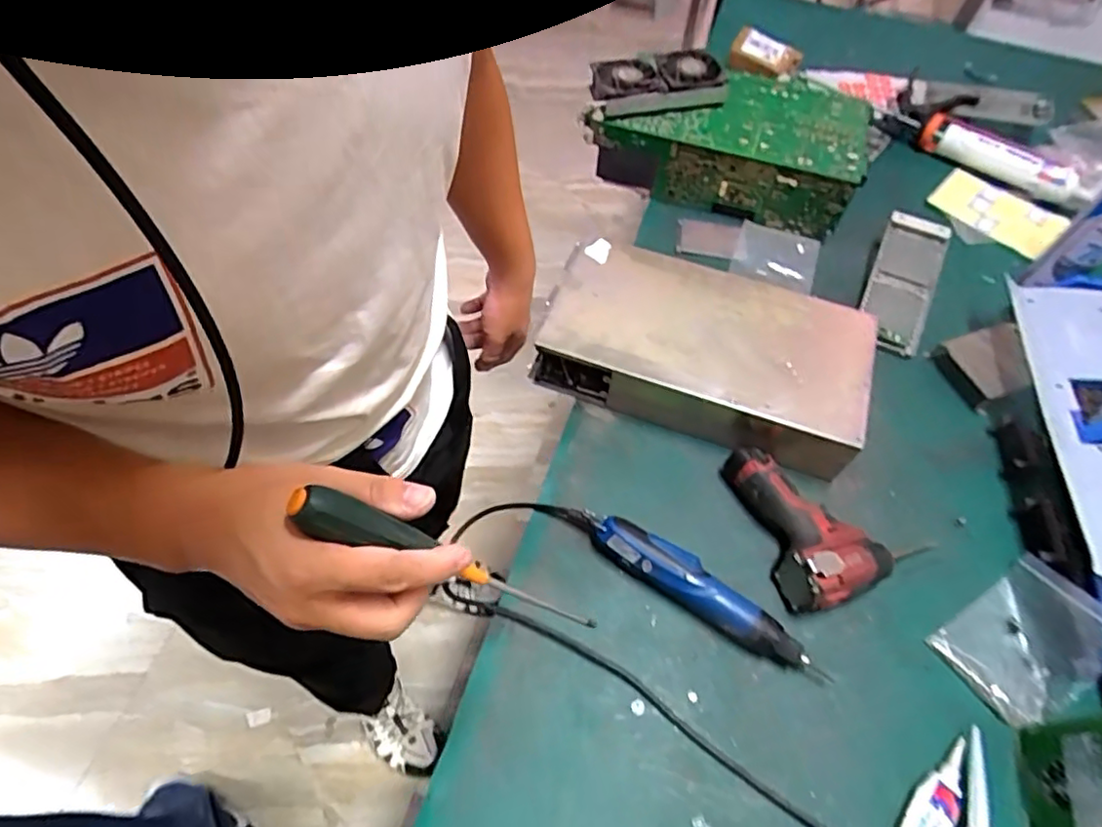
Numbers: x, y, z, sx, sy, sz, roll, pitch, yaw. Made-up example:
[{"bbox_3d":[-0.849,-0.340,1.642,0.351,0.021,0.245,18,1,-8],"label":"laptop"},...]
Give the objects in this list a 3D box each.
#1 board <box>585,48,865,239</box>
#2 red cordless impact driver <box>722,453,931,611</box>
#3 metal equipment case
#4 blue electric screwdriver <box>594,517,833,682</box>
[{"bbox_3d":[0.273,-0.447,0.982,0.410,0.158,0.203,18,57,9],"label":"board"},{"bbox_3d":[0.293,0.111,0.695,0.136,0.066,0.192,-13,58,-11],"label":"red cordless impact driver"},{"bbox_3d":[0.194,-0.084,0.791,0.383,0.094,0.228,21,58,11],"label":"metal equipment case"},{"bbox_3d":[0.161,0.190,0.652,0.263,0.044,0.049,31,61,17],"label":"blue electric screwdriver"}]

